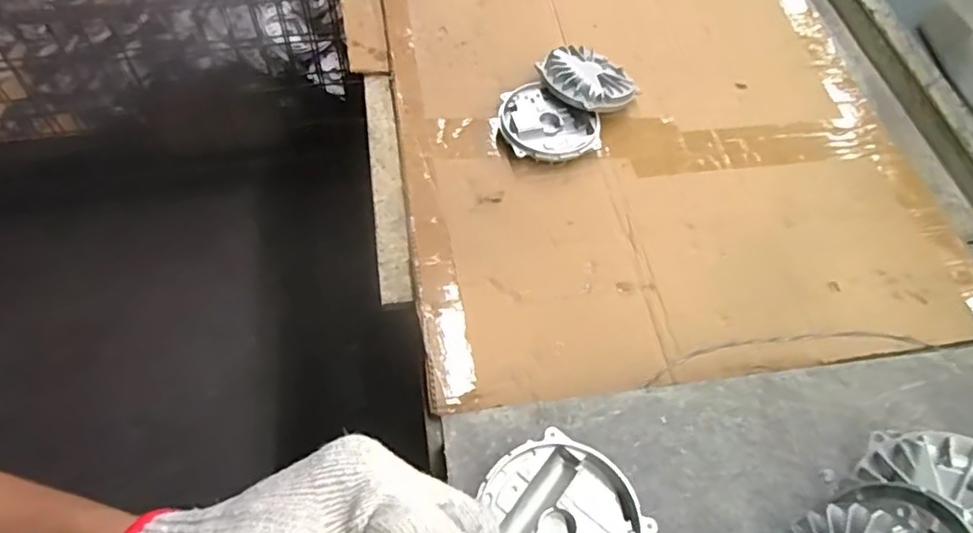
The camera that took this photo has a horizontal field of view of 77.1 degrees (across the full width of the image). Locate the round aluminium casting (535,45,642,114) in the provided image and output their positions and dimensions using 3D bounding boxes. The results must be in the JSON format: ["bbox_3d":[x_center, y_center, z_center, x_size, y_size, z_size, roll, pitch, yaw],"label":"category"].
[{"bbox_3d":[0.115,-0.215,0.699,0.101,0.028,0.101,6,54,-8],"label":"round aluminium casting"}]

